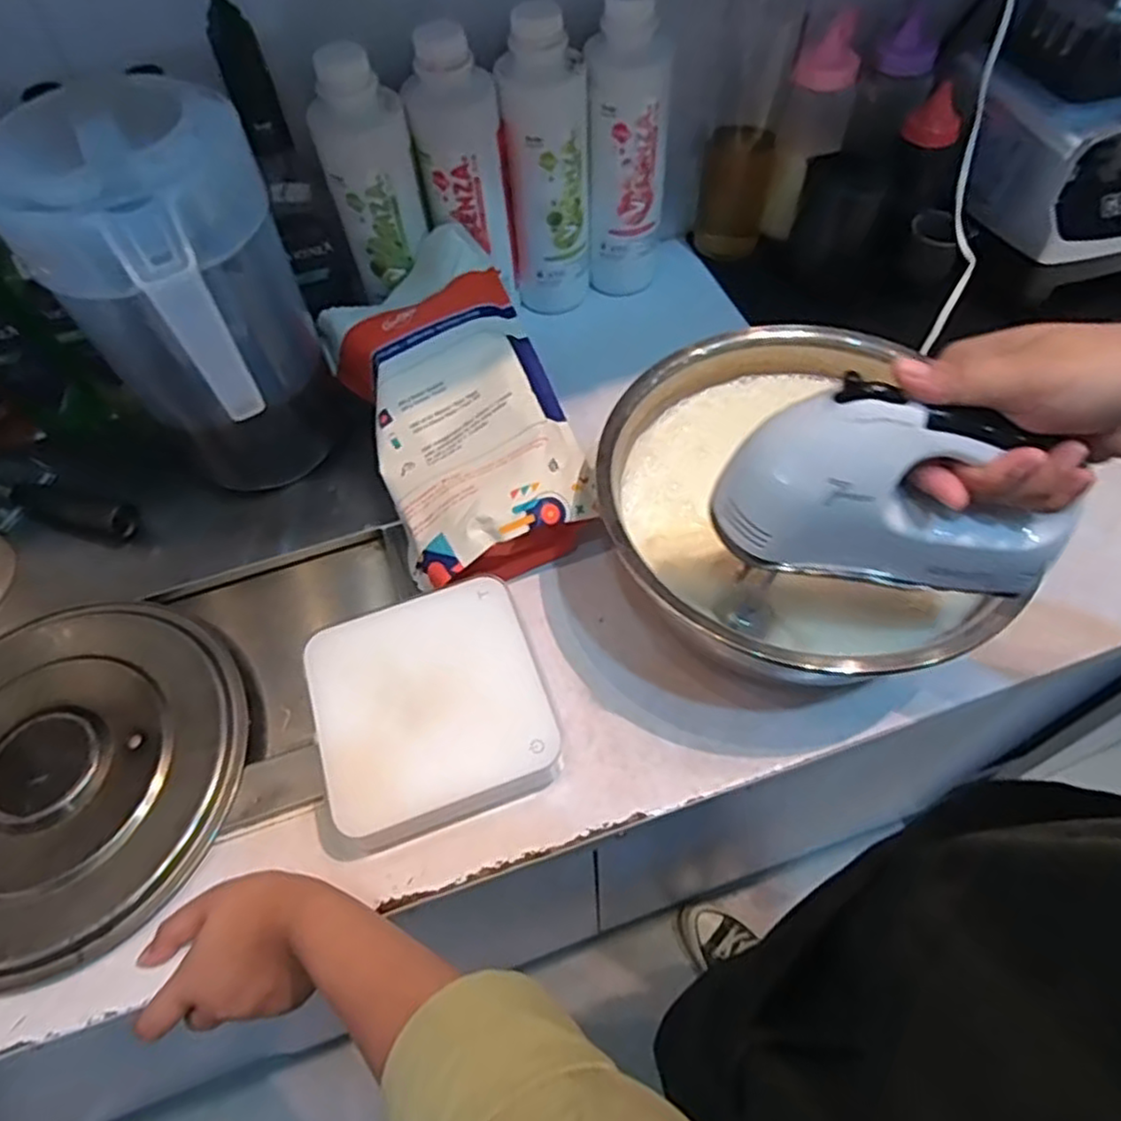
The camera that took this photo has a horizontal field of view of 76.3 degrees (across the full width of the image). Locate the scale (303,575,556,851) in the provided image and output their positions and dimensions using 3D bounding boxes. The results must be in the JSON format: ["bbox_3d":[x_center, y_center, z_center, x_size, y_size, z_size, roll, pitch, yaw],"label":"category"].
[{"bbox_3d":[-0.090,0.107,0.508,0.153,0.049,0.160,-18,58,-8],"label":"scale"}]

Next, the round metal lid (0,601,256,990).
[{"bbox_3d":[-0.367,0.152,0.511,0.272,0.025,0.256,-2,59,3],"label":"round metal lid"}]

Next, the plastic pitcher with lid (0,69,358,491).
[{"bbox_3d":[-0.260,-0.177,0.541,0.156,0.265,0.196,-29,61,-14],"label":"plastic pitcher with lid"}]

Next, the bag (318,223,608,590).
[{"bbox_3d":[-0.091,-0.127,0.613,0.155,0.112,0.311,-22,60,-9],"label":"bag"}]

